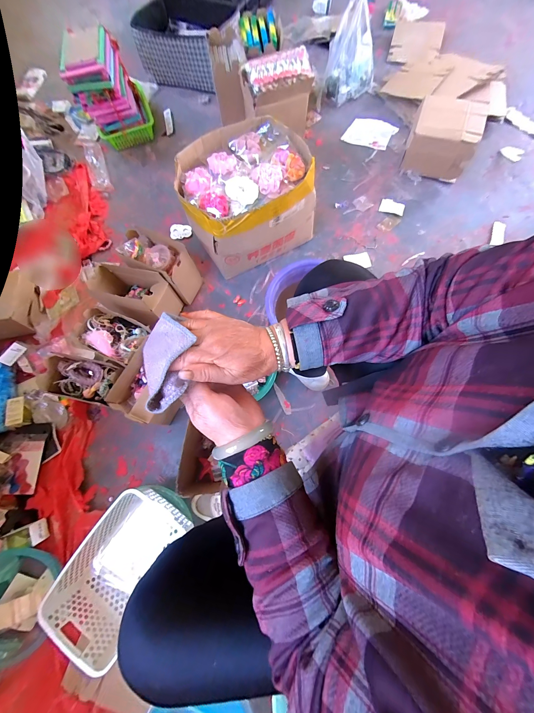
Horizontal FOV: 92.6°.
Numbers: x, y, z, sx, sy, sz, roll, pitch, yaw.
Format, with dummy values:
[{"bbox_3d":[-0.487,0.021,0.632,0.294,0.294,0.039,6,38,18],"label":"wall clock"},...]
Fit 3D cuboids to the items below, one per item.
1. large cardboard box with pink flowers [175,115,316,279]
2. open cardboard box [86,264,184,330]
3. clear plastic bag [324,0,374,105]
[{"bbox_3d":[-0.071,-0.502,0.858,0.385,0.270,0.346,-29,73,-7],"label":"large cardboard box with pink flowers"},{"bbox_3d":[-0.408,-0.184,0.816,0.214,0.185,0.119,12,72,7],"label":"open cardboard box"},{"bbox_3d":[0.369,-1.309,1.108,0.195,0.249,0.164,29,75,12],"label":"clear plastic bag"}]

